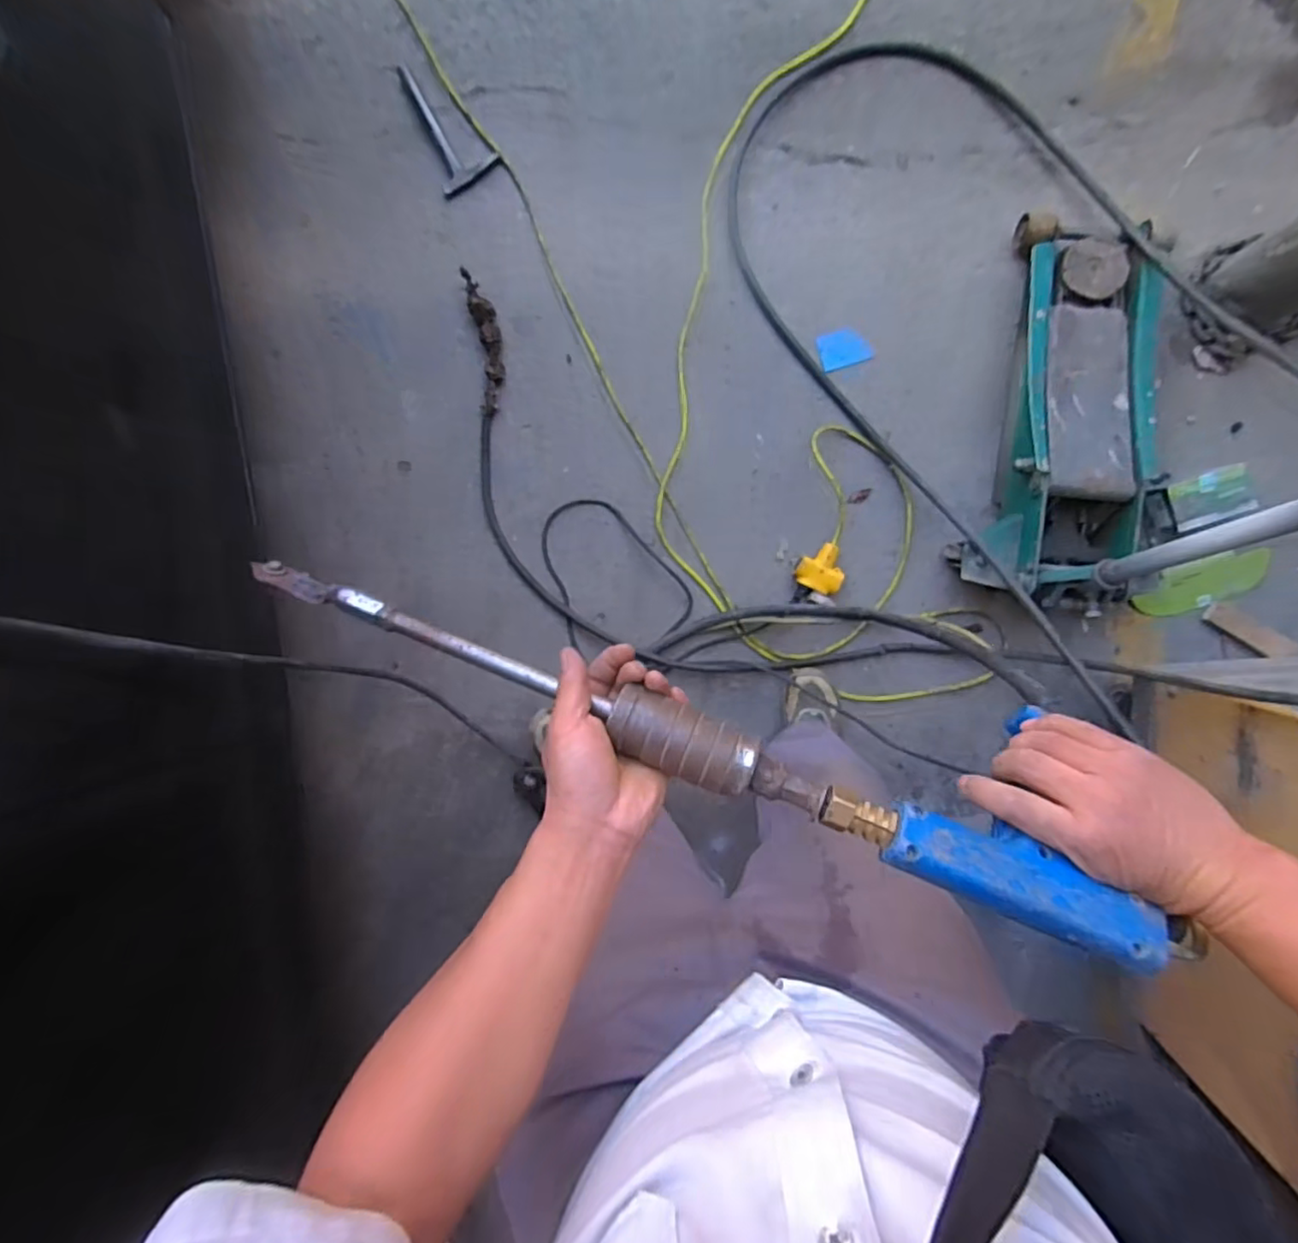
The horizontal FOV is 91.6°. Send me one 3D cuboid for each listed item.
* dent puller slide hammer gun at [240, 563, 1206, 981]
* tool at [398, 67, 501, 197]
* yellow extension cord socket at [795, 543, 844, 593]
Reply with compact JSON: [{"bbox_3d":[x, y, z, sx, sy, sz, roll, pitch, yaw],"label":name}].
[{"bbox_3d":[0.009,0.073,0.427,0.649,0.035,0.040,21,95,11],"label":"dent puller slide hammer gun"},{"bbox_3d":[-0.403,-0.942,1.190,0.120,0.019,0.255,-35,91,6],"label":"tool"},{"bbox_3d":[0.319,-0.102,1.157,0.087,0.049,0.090,23,95,3],"label":"yellow extension cord socket"}]

